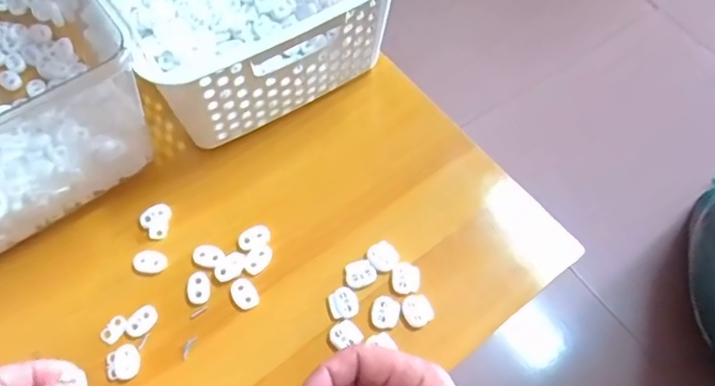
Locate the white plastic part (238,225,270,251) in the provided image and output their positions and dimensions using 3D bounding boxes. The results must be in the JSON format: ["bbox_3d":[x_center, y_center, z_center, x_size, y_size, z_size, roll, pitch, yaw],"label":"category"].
[{"bbox_3d":[-0.078,0.033,0.424,0.023,0.004,0.017,-21,65,-12],"label":"white plastic part"}]

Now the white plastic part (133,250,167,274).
[{"bbox_3d":[-0.152,0.051,0.413,0.023,0.006,0.016,2,63,-1],"label":"white plastic part"}]

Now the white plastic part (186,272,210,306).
[{"bbox_3d":[-0.115,0.069,0.404,0.016,0.004,0.023,-10,63,-7],"label":"white plastic part"}]

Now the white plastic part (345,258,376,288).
[{"bbox_3d":[0.002,0.059,0.413,0.022,0.004,0.020,-24,66,-13],"label":"white plastic part"}]

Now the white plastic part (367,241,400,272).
[{"bbox_3d":[0.019,0.047,0.417,0.020,0.006,0.022,-25,66,-14],"label":"white plastic part"}]

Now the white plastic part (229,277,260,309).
[{"bbox_3d":[-0.082,0.072,0.405,0.017,0.004,0.023,-26,66,-14],"label":"white plastic part"}]

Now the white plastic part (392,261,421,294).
[{"bbox_3d":[0.035,0.062,0.409,0.020,0.006,0.022,-3,63,-3],"label":"white plastic part"}]

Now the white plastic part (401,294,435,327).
[{"bbox_3d":[0.042,0.083,0.398,0.020,0.005,0.022,-25,66,-14],"label":"white plastic part"}]

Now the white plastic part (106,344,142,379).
[{"bbox_3d":[-0.159,0.114,0.379,0.021,0.004,0.023,-3,63,-3],"label":"white plastic part"}]

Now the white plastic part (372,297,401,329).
[{"bbox_3d":[0.020,0.085,0.398,0.019,0.004,0.022,14,63,6],"label":"white plastic part"}]

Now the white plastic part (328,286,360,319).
[{"bbox_3d":[-0.010,0.080,0.404,0.020,0.006,0.022,-17,64,-10],"label":"white plastic part"}]

